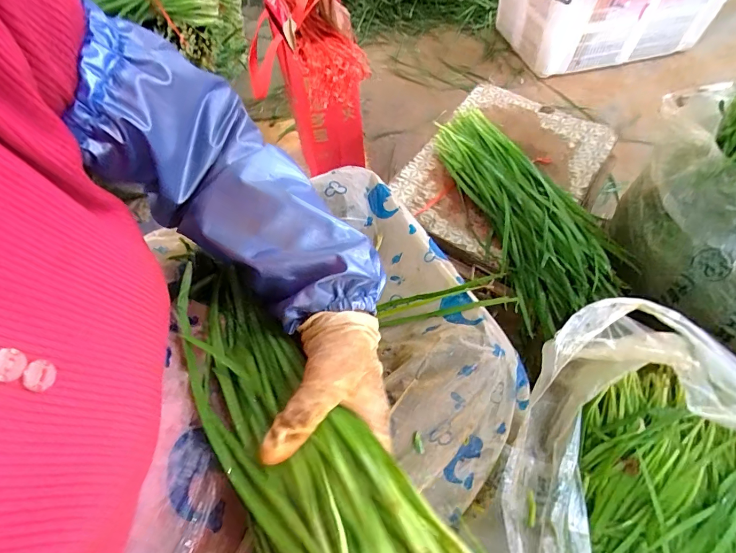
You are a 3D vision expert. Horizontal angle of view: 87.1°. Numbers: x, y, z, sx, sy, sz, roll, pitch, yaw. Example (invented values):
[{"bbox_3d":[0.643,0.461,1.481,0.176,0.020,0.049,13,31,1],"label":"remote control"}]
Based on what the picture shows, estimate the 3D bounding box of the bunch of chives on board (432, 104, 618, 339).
[{"bbox_3d":[0.261,-0.123,0.666,0.170,0.080,0.413,-25,73,-10],"label":"bunch of chives on board"}]

